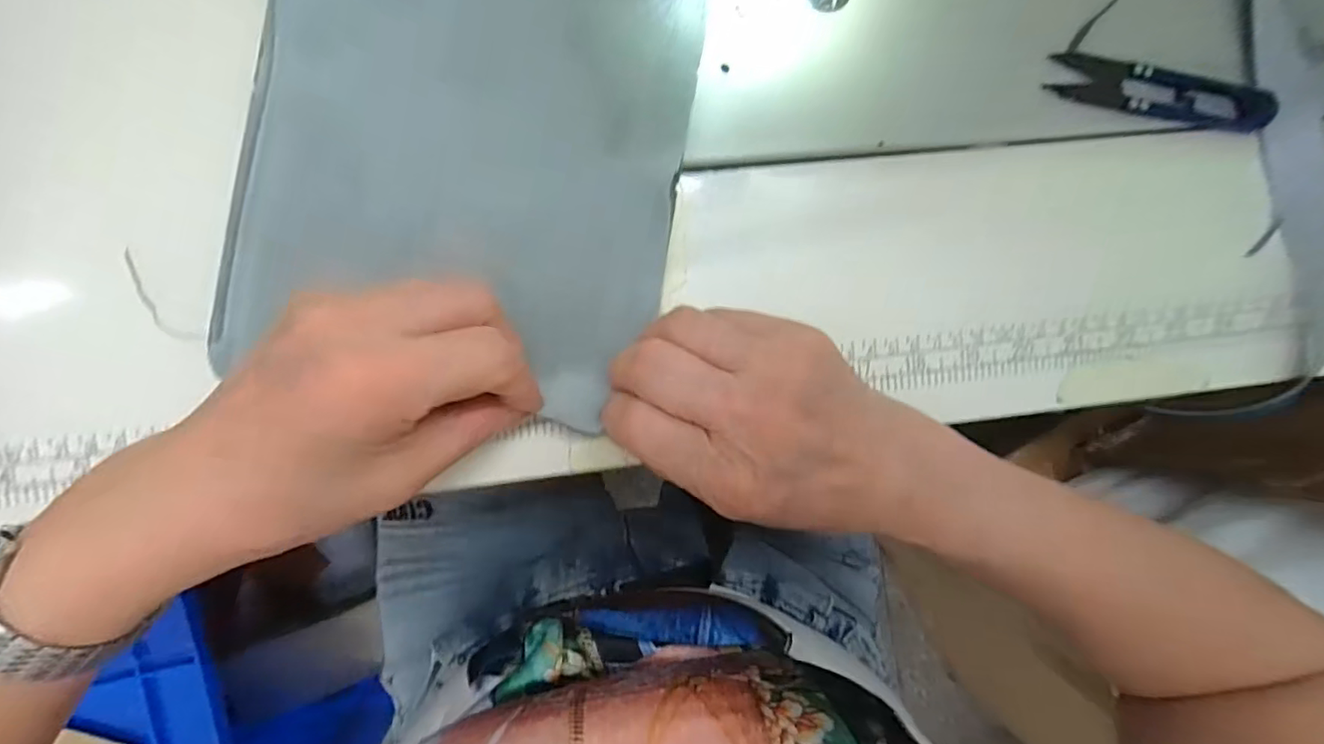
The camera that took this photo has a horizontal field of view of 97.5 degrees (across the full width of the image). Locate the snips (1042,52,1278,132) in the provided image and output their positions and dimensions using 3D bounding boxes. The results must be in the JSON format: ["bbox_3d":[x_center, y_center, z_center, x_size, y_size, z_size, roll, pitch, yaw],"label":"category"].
[{"bbox_3d":[0.221,-0.124,0.257,0.100,0.013,0.021,9,90,-7],"label":"snips"}]

